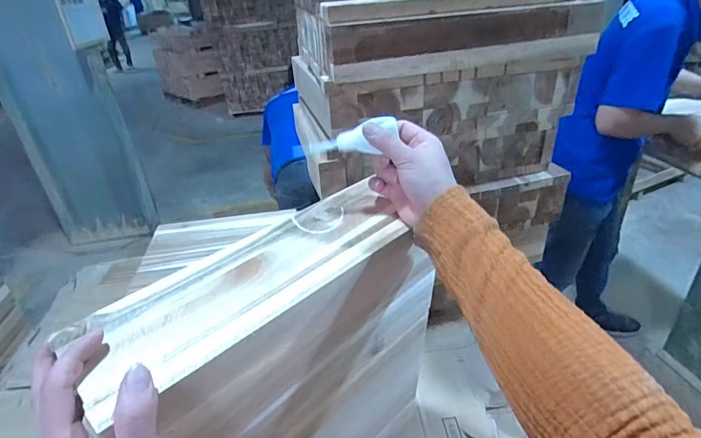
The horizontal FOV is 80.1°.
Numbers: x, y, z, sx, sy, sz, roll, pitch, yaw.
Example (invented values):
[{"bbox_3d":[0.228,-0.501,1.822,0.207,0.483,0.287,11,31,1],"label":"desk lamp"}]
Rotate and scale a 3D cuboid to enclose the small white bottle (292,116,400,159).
[{"bbox_3d":[-0.007,-0.077,0.411,0.100,0.028,0.021,-10,29,9],"label":"small white bottle"}]

